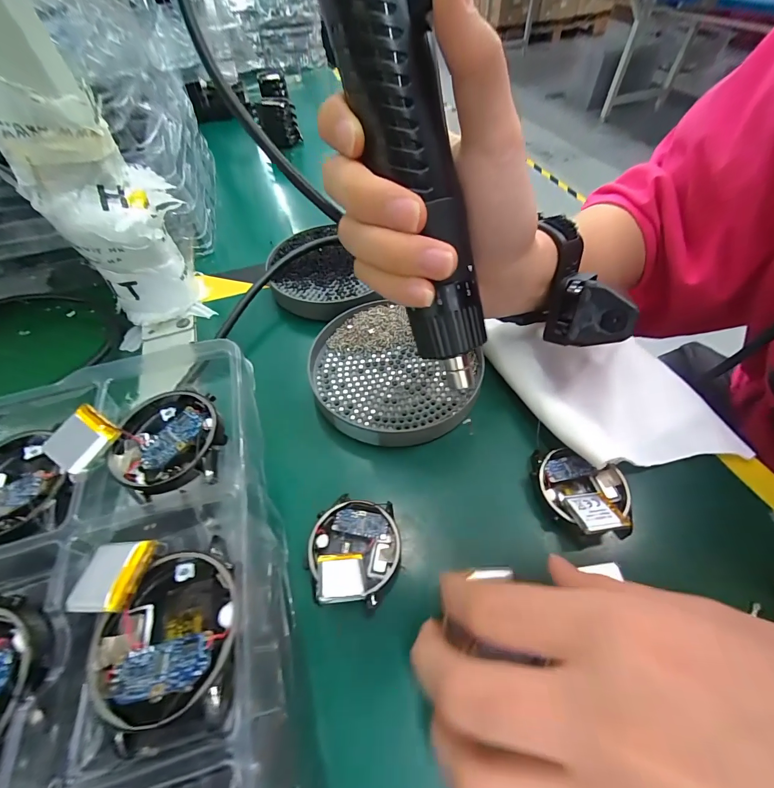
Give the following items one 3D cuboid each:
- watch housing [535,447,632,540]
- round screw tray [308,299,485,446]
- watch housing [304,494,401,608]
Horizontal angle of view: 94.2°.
[{"bbox_3d":[0.105,0.050,0.188,0.045,0.014,0.046,2,53,5],"label":"watch housing"},{"bbox_3d":[0.000,-0.016,0.241,0.113,0.016,0.100,35,62,27],"label":"round screw tray"},{"bbox_3d":[-0.016,0.075,0.176,0.043,0.018,0.049,3,53,7],"label":"watch housing"}]

